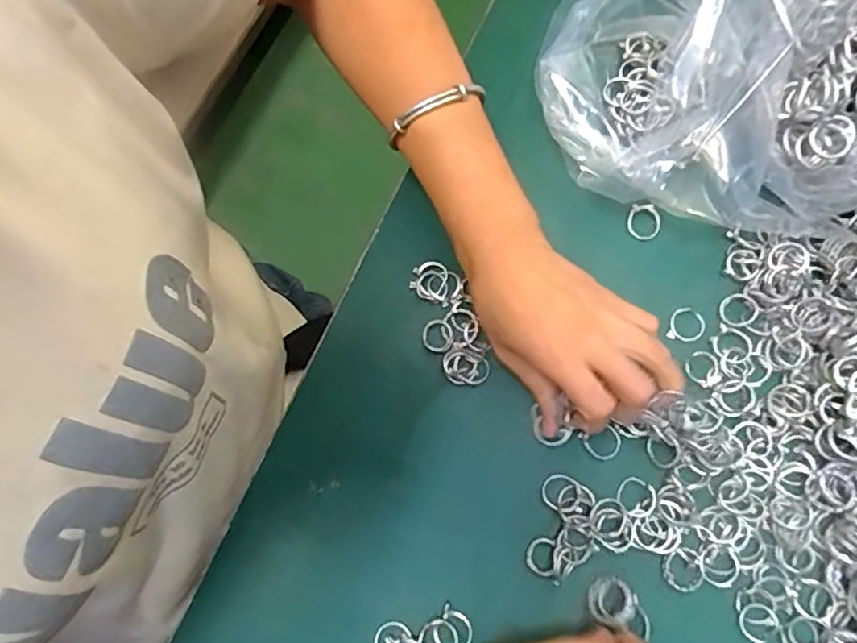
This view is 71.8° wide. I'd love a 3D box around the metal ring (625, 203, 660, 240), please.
[{"bbox_3d":[0.143,-0.066,0.394,0.022,0.006,0.024,0,87,6],"label":"metal ring"}]

